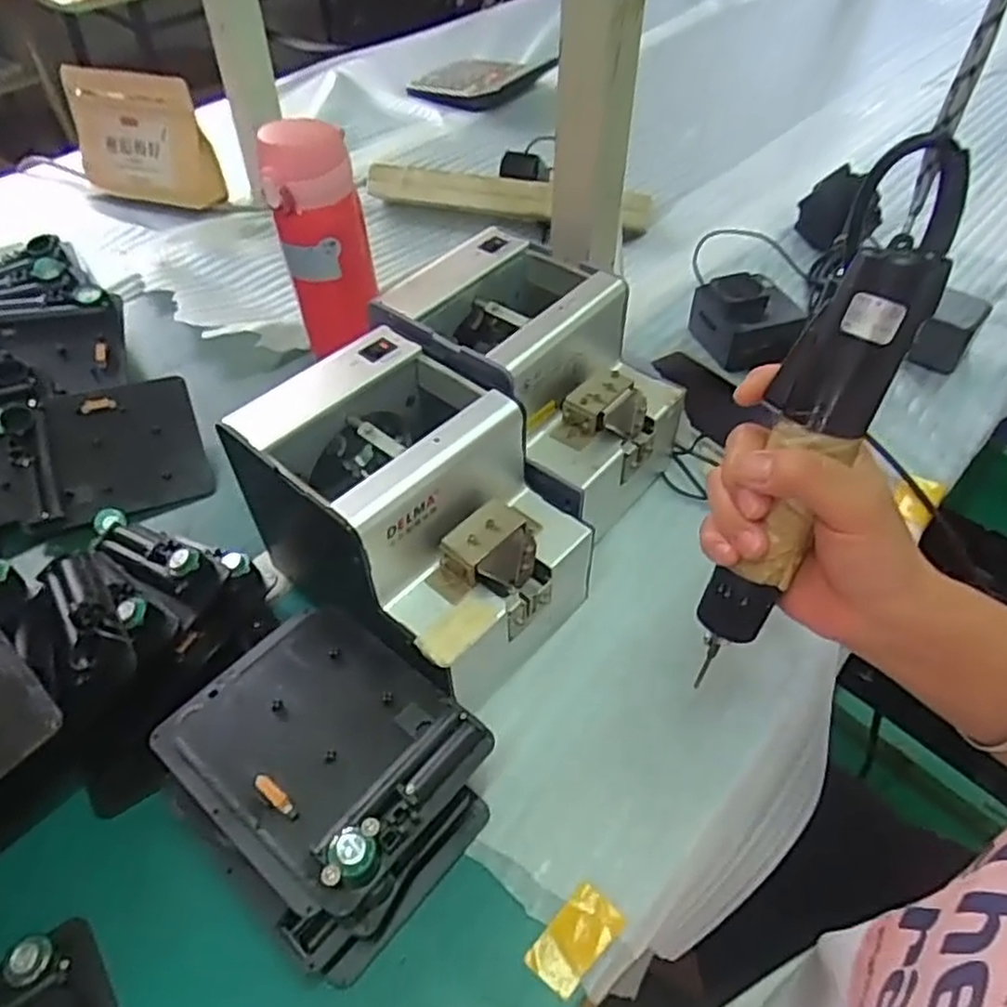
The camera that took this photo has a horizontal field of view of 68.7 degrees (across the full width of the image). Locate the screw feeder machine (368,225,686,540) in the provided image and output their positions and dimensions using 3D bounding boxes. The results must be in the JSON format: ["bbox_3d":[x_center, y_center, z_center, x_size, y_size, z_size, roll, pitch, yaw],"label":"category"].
[{"bbox_3d":[0.018,-0.080,0.521,0.182,0.138,0.141,30,55,24],"label":"screw feeder machine"}]

